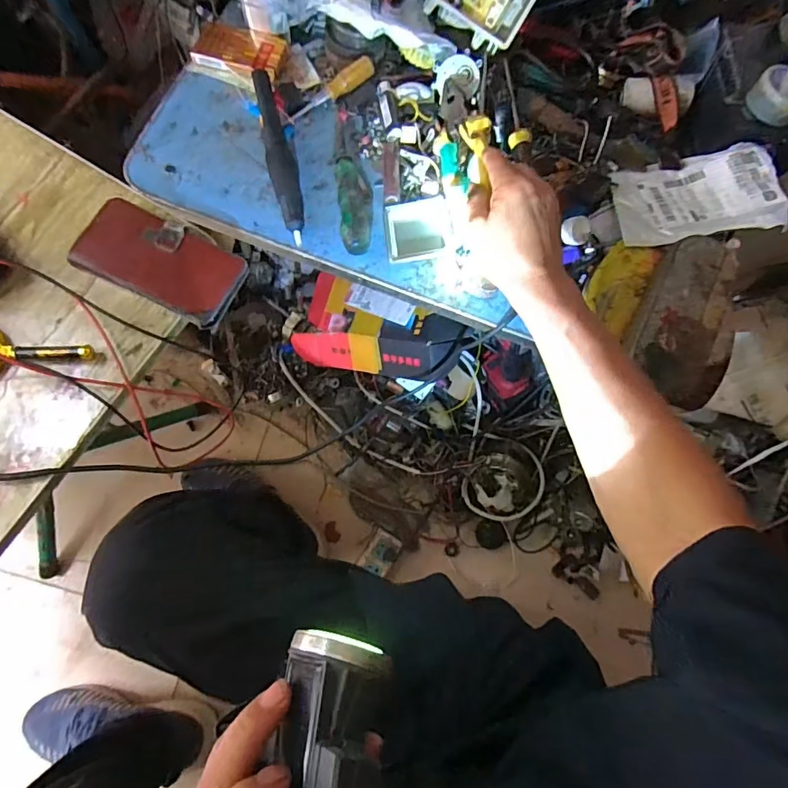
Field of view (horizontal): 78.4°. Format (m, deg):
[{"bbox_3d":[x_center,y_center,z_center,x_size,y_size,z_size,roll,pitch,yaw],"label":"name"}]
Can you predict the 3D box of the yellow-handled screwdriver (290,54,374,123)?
[{"bbox_3d":[-0.074,-0.352,0.560,0.114,0.016,0.020,-34,79,3],"label":"yellow-handled screwdriver"}]

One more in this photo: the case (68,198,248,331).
[{"bbox_3d":[-0.234,-0.133,0.486,0.164,0.023,0.081,28,75,3],"label":"case"}]

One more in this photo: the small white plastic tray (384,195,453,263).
[{"bbox_3d":[0.026,-0.181,0.530,0.070,0.014,0.076,-6,76,-6],"label":"small white plastic tray"}]

